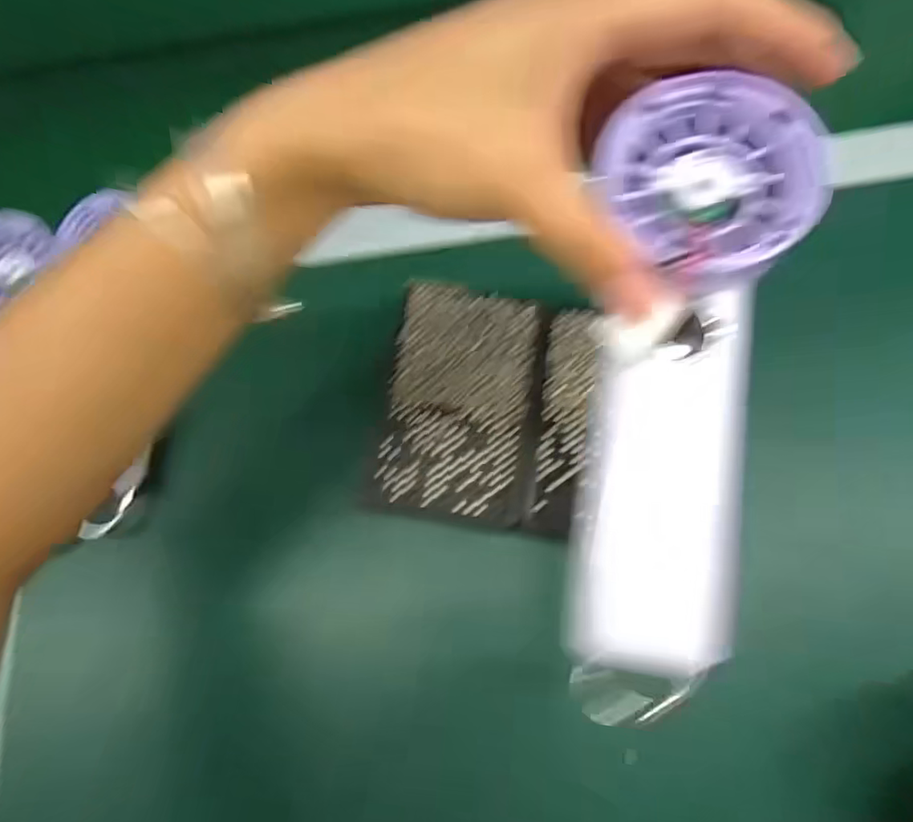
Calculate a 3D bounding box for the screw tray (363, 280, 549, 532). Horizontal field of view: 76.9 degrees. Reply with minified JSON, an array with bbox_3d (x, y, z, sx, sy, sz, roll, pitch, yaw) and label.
[{"bbox_3d":[0.001,-0.007,0.336,0.085,0.021,0.135,8,69,6],"label":"screw tray"}]

